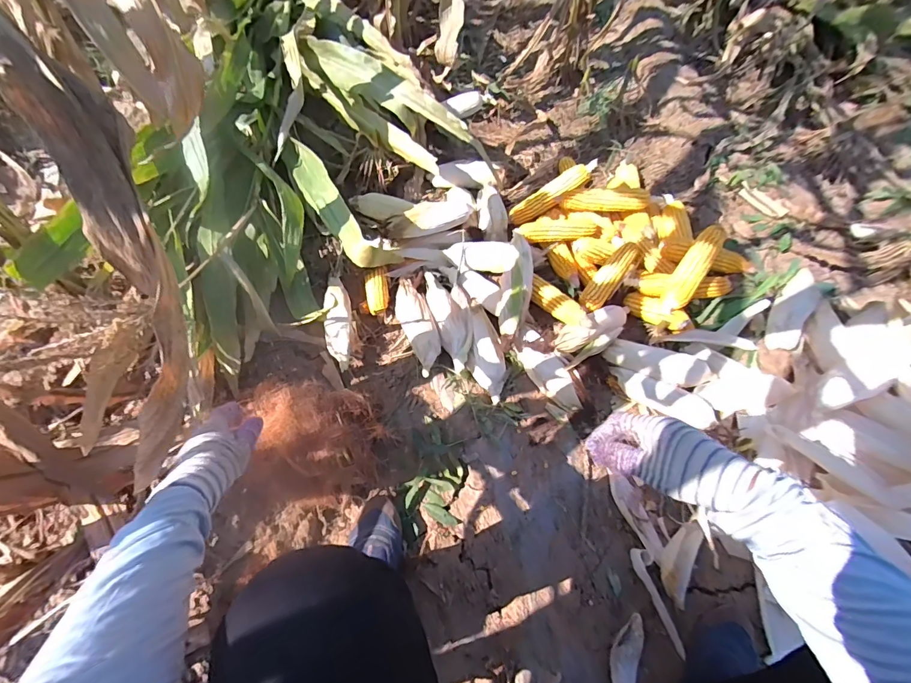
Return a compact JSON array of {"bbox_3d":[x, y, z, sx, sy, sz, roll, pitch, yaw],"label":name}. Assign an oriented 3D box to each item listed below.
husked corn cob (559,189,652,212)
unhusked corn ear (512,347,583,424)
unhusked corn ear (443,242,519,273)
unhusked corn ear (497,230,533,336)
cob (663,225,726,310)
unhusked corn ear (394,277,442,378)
[{"bbox_3d":[0.331,-0.316,0.948,0.189,0.050,0.040,9,59,3],"label":"husked corn cob"},{"bbox_3d":[0.181,0.069,0.821,0.056,0.055,0.160,-21,63,-13],"label":"unhusked corn ear"},{"bbox_3d":[0.052,-0.179,0.909,0.149,0.051,0.055,6,59,1],"label":"unhusked corn ear"},{"bbox_3d":[0.127,-0.122,0.867,0.061,0.064,0.238,11,59,4],"label":"unhusked corn ear"},{"bbox_3d":[0.458,-0.146,0.814,0.053,0.055,0.192,32,86,16],"label":"cob"},{"bbox_3d":[-0.078,-0.037,0.872,0.065,0.063,0.240,-15,61,-11],"label":"unhusked corn ear"}]

